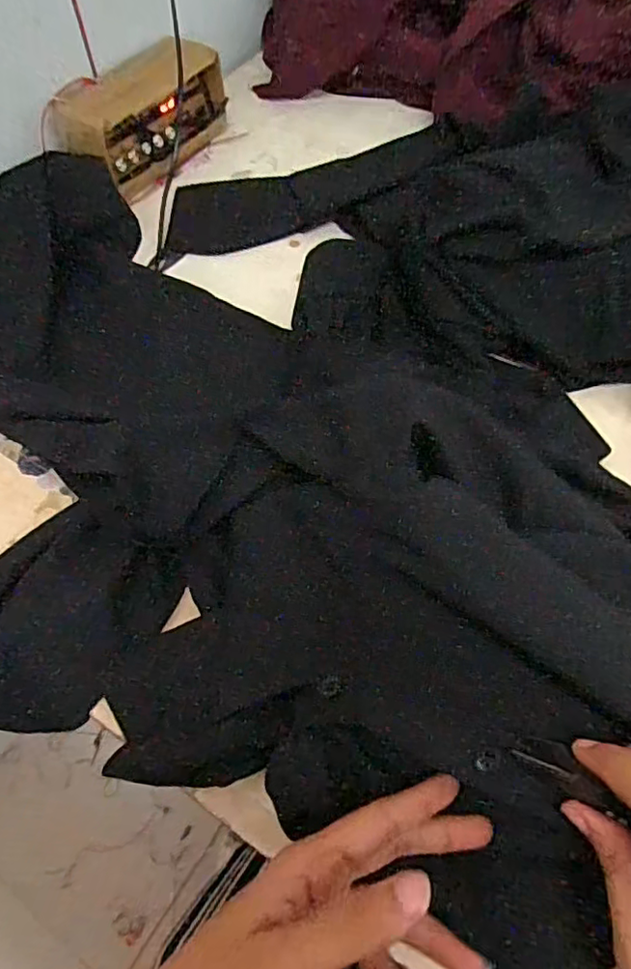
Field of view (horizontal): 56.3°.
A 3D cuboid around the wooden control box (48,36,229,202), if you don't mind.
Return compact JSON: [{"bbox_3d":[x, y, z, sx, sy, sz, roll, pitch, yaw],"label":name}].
[{"bbox_3d":[-0.178,-0.387,0.622,0.091,0.078,0.188,25,62,16],"label":"wooden control box"}]

